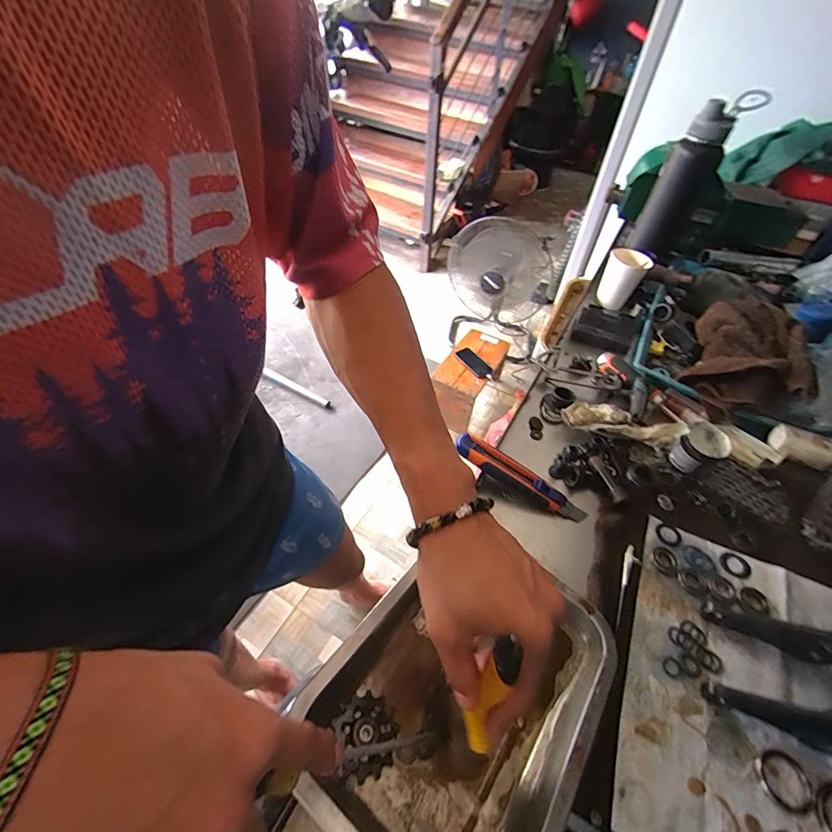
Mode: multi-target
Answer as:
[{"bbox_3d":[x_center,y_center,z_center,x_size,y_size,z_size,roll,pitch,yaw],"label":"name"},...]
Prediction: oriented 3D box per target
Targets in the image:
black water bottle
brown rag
[{"bbox_3d":[0.530,-0.449,0.833,0.105,0.333,0.091,20,74,12],"label":"black water bottle"},{"bbox_3d":[0.485,-0.078,0.606,0.146,0.103,0.190,26,51,17],"label":"brown rag"}]

